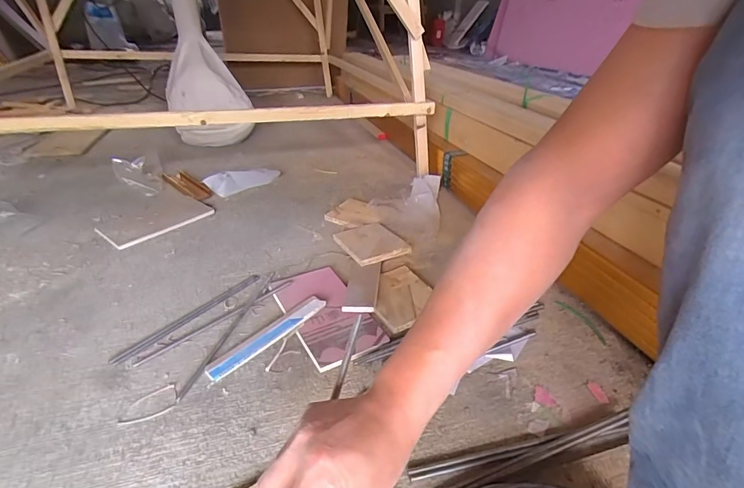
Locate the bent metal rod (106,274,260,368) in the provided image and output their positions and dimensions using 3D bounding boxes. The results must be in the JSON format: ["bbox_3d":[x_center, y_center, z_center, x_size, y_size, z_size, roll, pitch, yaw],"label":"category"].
[{"bbox_3d":[-0.292,0.114,0.669,0.026,0.004,0.264,21,36,31],"label":"bent metal rod"}]

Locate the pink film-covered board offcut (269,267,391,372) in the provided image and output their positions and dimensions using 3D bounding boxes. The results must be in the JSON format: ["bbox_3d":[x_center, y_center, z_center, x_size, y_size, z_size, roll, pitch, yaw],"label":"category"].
[{"bbox_3d":[-0.077,0.106,0.662,0.117,0.012,0.222,-16,36,-25],"label":"pink film-covered board offcut"}]

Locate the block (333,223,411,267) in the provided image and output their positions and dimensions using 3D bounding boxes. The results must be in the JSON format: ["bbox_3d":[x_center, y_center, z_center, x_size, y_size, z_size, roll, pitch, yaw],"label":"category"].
[{"bbox_3d":[-0.002,-0.004,0.836,0.114,0.014,0.154,-14,26,-22],"label":"block"}]

